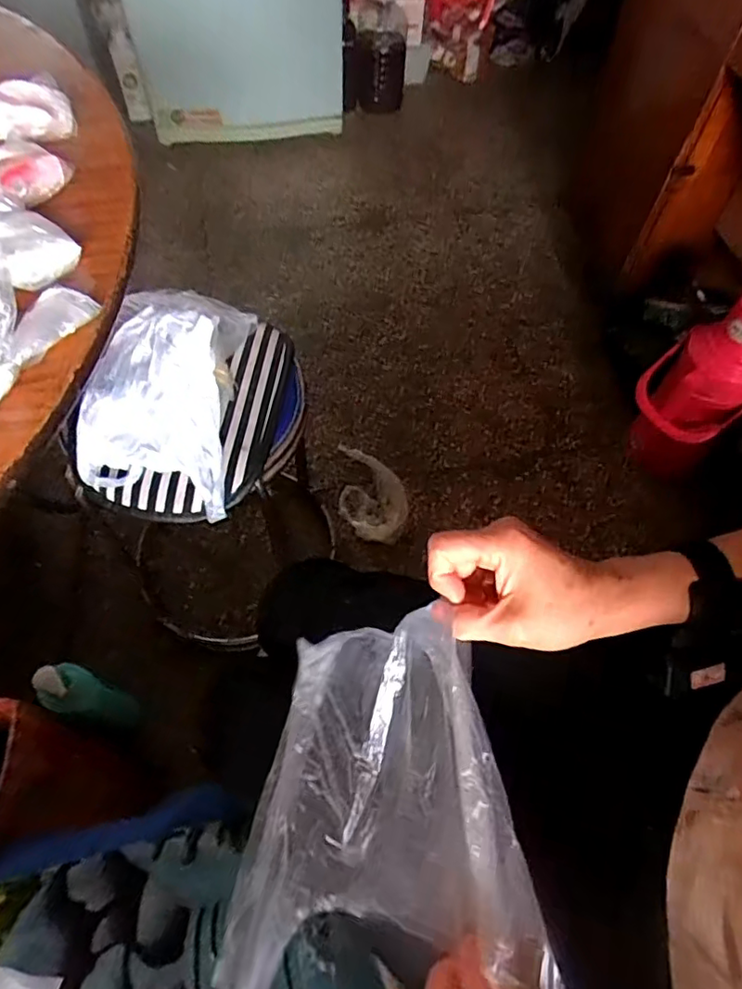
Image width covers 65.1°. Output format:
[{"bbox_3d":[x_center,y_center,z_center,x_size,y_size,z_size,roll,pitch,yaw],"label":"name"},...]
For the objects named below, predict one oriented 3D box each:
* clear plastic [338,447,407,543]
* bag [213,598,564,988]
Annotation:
[{"bbox_3d":[0.003,-0.006,1.200,0.139,0.038,0.230,-5,60,-6],"label":"clear plastic"},{"bbox_3d":[0.000,0.200,0.376,0.199,0.070,0.232,-25,54,32],"label":"bag"}]

